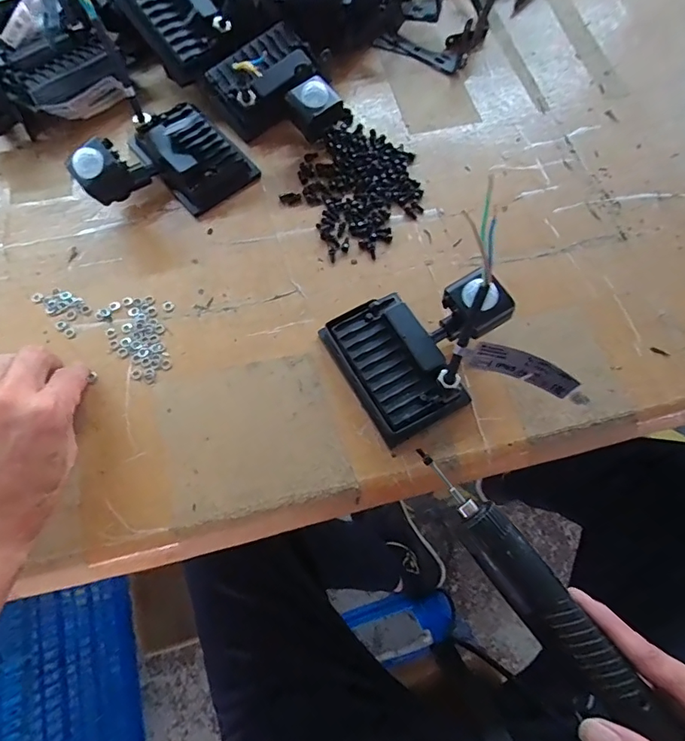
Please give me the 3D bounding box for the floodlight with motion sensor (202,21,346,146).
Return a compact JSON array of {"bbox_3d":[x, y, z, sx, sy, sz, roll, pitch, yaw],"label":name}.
[{"bbox_3d":[-0.055,-0.254,0.431,0.098,0.051,0.124,-37,75,-14],"label":"floodlight with motion sensor"}]

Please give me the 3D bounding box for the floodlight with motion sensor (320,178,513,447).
[{"bbox_3d":[0.063,-0.027,0.346,0.128,0.067,0.109,-29,73,-12],"label":"floodlight with motion sensor"}]

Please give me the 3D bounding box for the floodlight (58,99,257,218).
[{"bbox_3d":[-0.157,-0.184,0.403,0.131,0.060,0.098,-36,75,-14],"label":"floodlight"}]

